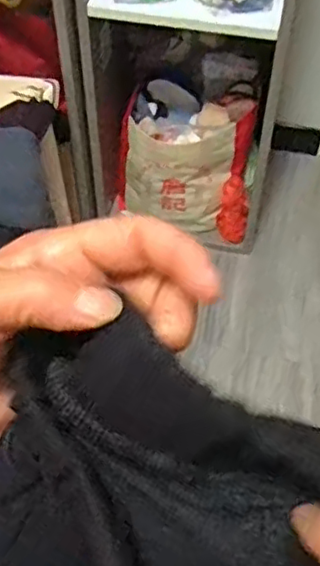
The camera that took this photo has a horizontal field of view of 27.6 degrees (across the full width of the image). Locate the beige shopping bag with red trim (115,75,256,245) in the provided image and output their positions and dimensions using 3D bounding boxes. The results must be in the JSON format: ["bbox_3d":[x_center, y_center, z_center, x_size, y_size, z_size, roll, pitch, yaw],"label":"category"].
[{"bbox_3d":[0.046,-0.245,1.357,0.278,0.275,0.177,5,53,3],"label":"beige shopping bag with red trim"}]

